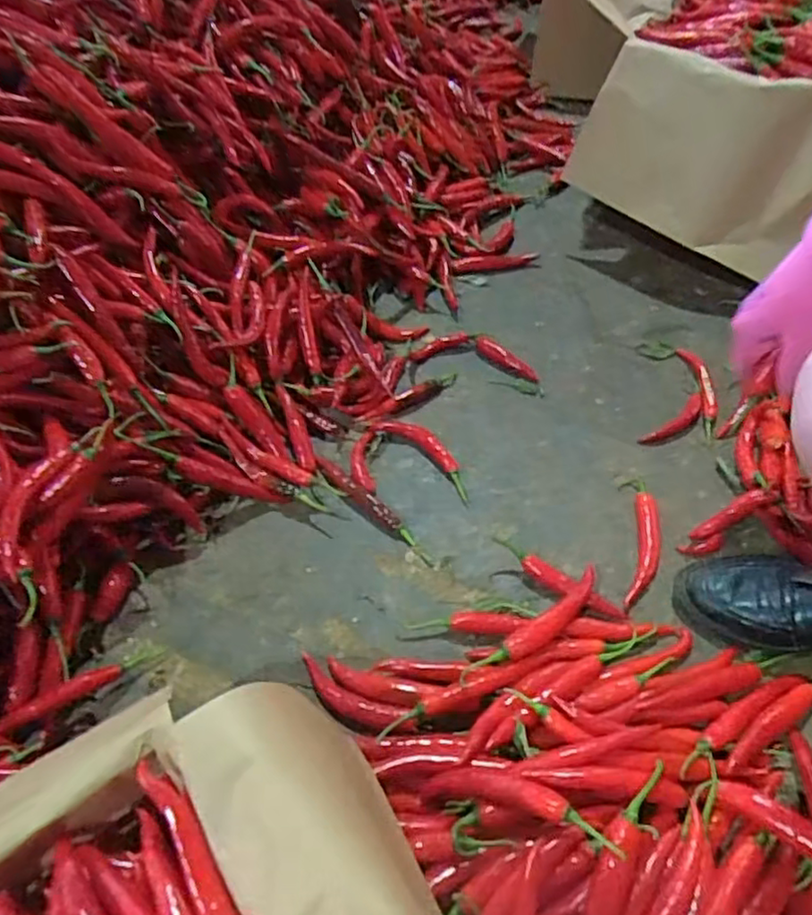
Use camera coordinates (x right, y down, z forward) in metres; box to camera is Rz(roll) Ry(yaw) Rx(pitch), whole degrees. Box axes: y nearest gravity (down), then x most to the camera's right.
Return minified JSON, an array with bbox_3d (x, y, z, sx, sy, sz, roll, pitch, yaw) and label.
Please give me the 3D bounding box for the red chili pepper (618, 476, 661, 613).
[{"bbox_3d":[0.230,0.078,0.656,0.034,0.014,0.145,6,54,6],"label":"red chili pepper"}]

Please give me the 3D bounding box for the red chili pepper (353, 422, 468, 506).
[{"bbox_3d":[0.003,-0.003,0.718,0.119,0.019,0.098,0,53,2],"label":"red chili pepper"}]

